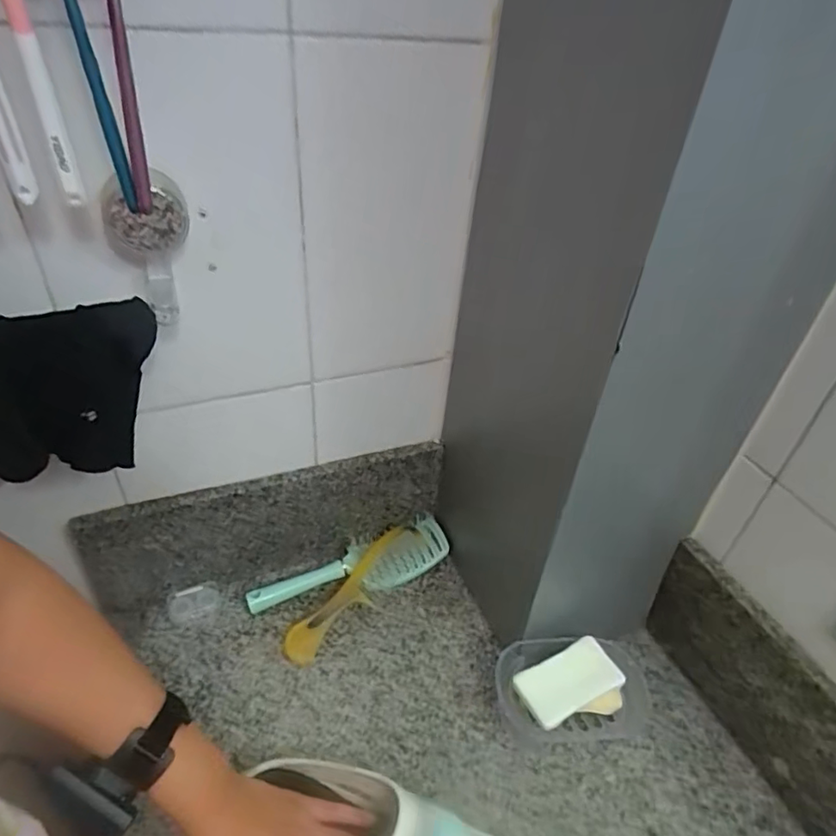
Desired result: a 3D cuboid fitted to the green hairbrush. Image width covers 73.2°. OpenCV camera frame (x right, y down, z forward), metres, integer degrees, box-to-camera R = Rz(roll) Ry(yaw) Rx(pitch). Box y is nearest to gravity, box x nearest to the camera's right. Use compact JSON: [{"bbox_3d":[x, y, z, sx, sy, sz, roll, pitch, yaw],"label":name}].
[{"bbox_3d":[-0.080,0.190,0.701,0.256,0.045,0.069,-16,42,-25],"label":"green hairbrush"}]

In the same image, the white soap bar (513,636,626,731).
[{"bbox_3d":[0.150,0.261,0.562,0.101,0.014,0.055,-15,42,-24],"label":"white soap bar"}]

